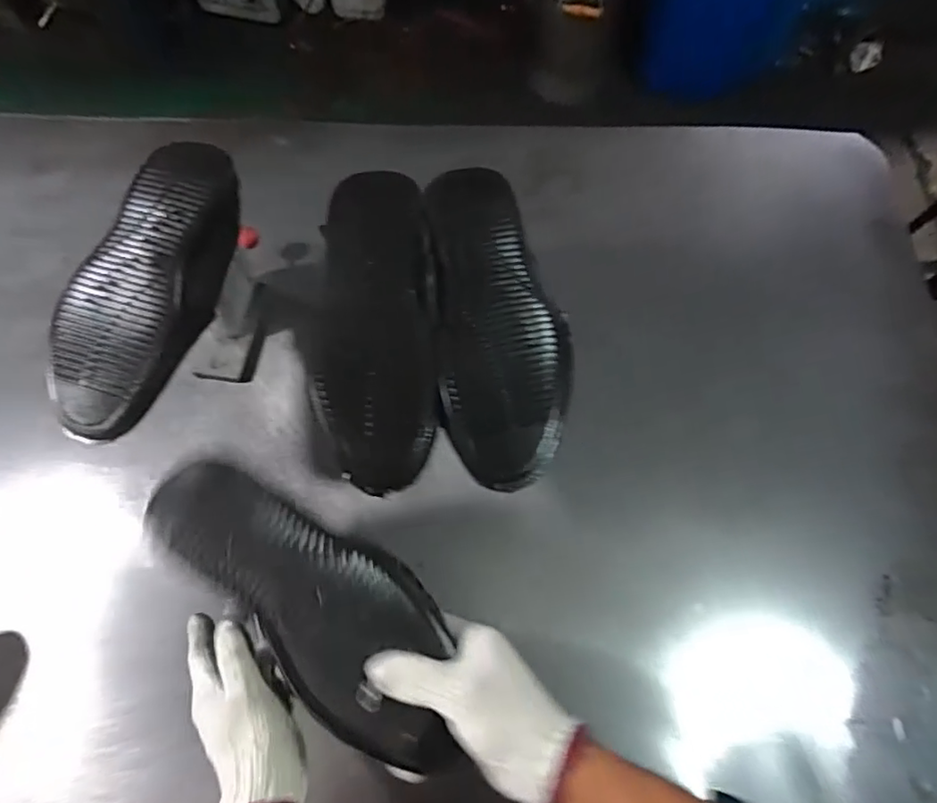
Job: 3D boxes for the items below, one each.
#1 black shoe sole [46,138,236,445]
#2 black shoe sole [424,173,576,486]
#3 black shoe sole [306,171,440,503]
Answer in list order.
[{"bbox_3d":[-0.292,-0.101,0.531,0.086,0.077,0.278,10,70,2],"label":"black shoe sole"},{"bbox_3d":[0.027,-0.071,0.487,0.107,0.049,0.275,-4,70,-3],"label":"black shoe sole"},{"bbox_3d":[-0.076,-0.070,0.489,0.097,0.039,0.280,0,70,-1],"label":"black shoe sole"}]

